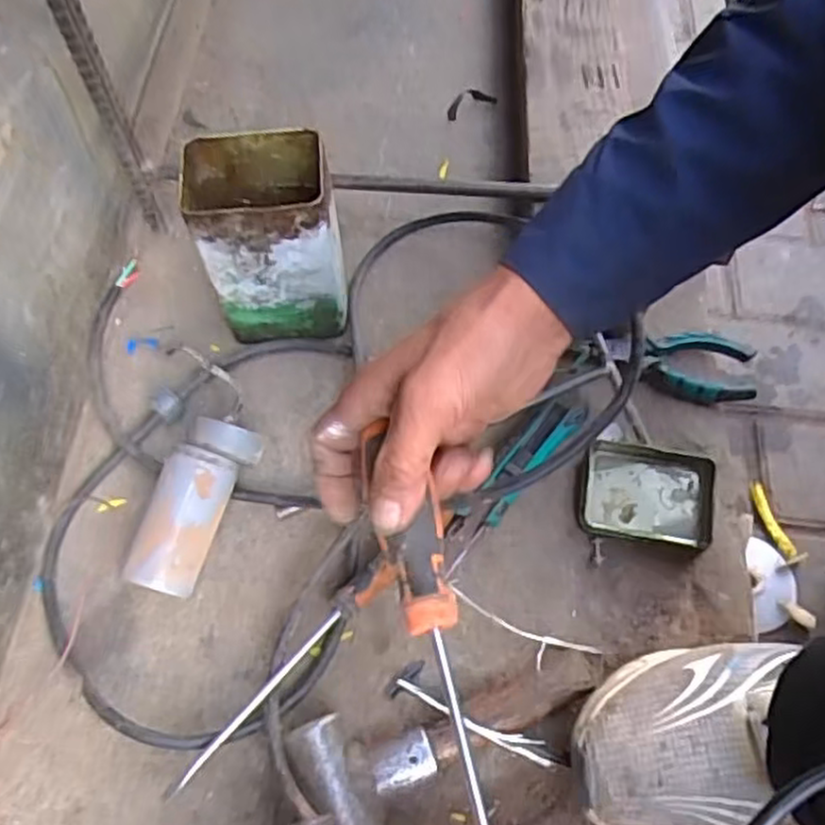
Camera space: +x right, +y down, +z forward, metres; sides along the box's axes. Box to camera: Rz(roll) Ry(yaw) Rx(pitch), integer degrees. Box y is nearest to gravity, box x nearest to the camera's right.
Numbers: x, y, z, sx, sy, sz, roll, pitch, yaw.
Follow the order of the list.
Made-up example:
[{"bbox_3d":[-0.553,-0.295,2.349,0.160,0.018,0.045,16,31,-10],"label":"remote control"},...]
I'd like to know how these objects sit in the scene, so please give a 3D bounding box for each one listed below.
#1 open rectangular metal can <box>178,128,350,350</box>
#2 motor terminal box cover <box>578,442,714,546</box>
[{"bbox_3d":[-0.105,-0.126,0.565,0.100,0.159,0.077,-5,63,-2],"label":"open rectangular metal can"},{"bbox_3d":[0.172,0.059,0.540,0.091,0.023,0.070,8,64,5],"label":"motor terminal box cover"}]

